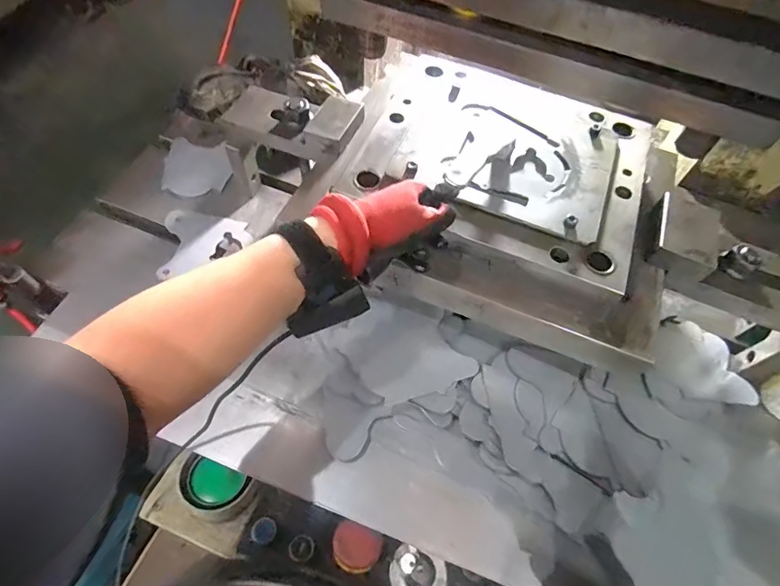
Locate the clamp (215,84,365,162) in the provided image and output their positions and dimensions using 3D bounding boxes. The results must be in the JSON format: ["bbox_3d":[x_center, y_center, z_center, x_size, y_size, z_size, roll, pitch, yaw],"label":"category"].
[{"bbox_3d":[-0.136,-0.238,0.629,0.196,0.053,0.087,18,58,22],"label":"clamp"}]

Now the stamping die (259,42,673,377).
[{"bbox_3d":[0.132,-0.138,0.560,0.409,0.070,0.319,22,60,8],"label":"stamping die"}]

